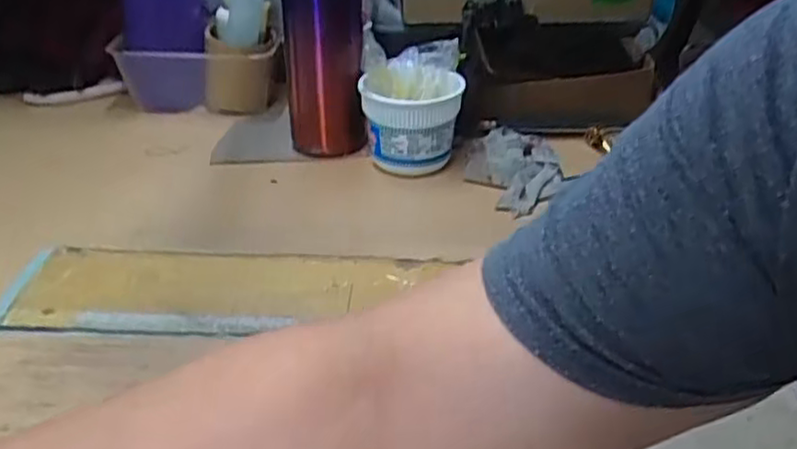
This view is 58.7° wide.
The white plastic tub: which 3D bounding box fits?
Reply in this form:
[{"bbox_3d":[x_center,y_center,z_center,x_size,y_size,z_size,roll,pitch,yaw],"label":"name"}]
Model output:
[{"bbox_3d":[0.012,-0.096,0.656,0.088,0.082,0.088,1,31,0],"label":"white plastic tub"}]

